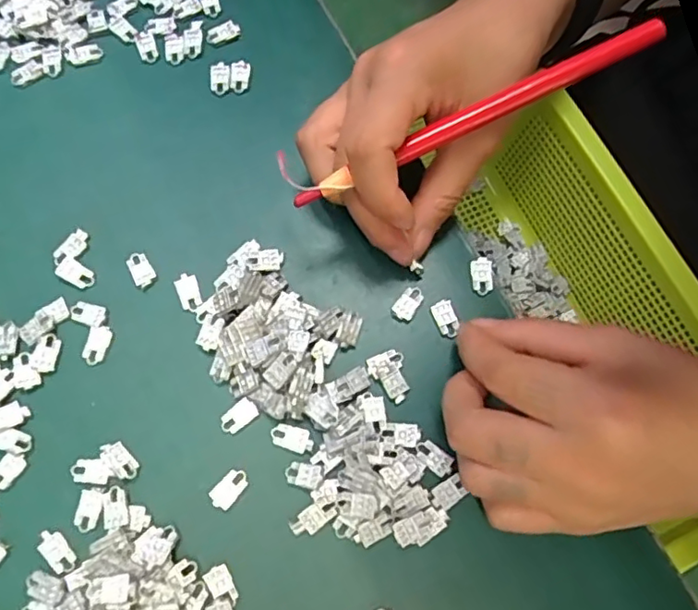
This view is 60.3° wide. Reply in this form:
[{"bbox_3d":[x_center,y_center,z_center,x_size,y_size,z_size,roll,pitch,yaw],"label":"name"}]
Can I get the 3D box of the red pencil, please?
[{"bbox_3d":[0.048,-0.069,0.217,0.146,0.005,0.008,-26,75,-1],"label":"red pencil"}]

